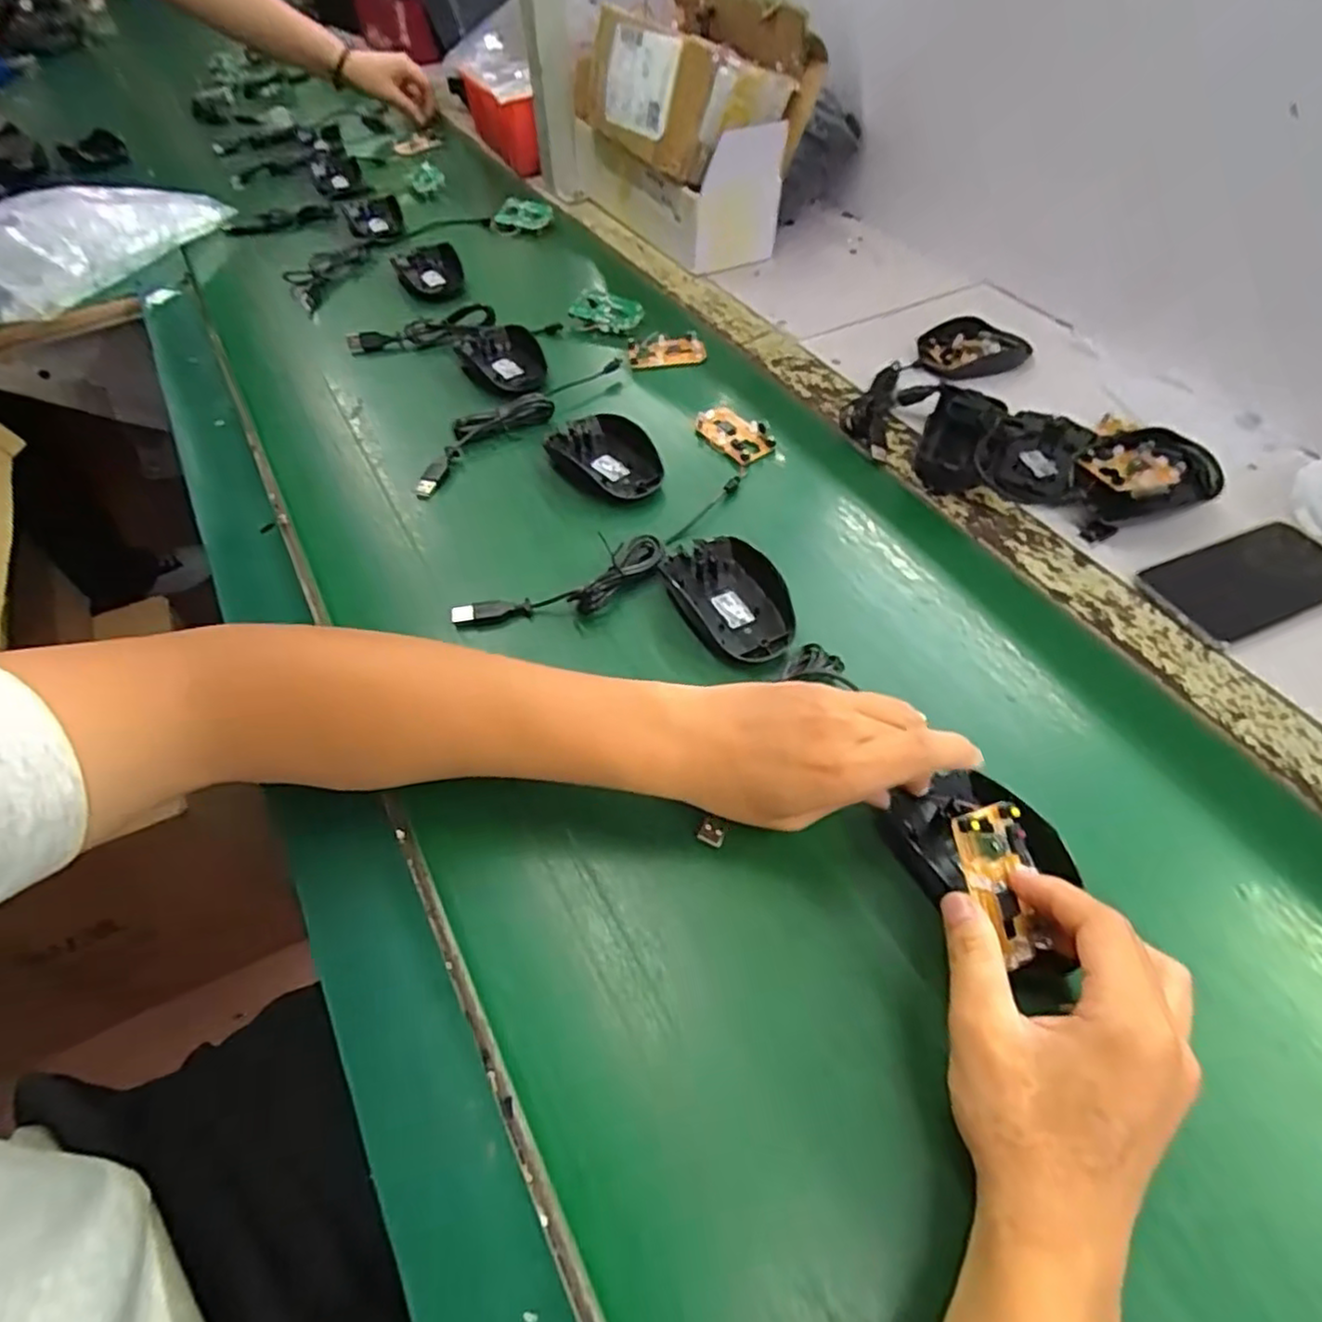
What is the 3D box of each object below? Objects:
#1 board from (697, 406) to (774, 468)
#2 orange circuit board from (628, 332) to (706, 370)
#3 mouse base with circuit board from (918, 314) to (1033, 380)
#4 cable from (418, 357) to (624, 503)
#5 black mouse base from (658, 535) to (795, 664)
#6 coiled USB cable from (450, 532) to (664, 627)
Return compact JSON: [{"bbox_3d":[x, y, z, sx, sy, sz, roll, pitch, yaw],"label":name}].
[{"bbox_3d":[0.057,-0.178,0.545,0.033,0.015,0.066,-32,58,-20],"label":"board"},{"bbox_3d":[0.005,-0.275,0.620,0.066,0.013,0.033,-5,53,-1],"label":"orange circuit board"},{"bbox_3d":[0.272,-0.274,0.610,0.100,0.021,0.061,-12,54,-10],"label":"mouse base with circuit board"},{"bbox_3d":[-0.122,-0.197,0.563,0.048,0.020,0.210,33,61,24],"label":"cable"},{"bbox_3d":[0.045,-0.040,0.440,0.064,0.015,0.099,-19,54,-12],"label":"black mouse base"},{"bbox_3d":[-0.061,-0.048,0.440,0.141,0.027,0.038,-21,55,-13],"label":"coiled USB cable"}]

